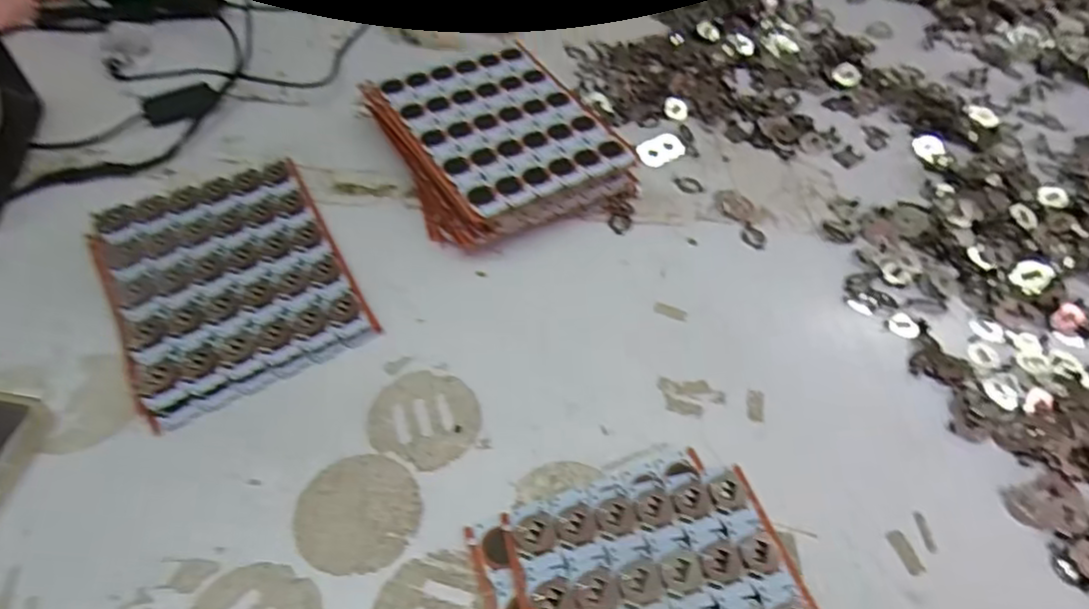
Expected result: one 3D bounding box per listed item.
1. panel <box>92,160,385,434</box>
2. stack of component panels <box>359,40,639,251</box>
[{"bbox_3d":[-0.176,-0.016,0.359,0.115,0.012,0.150,-24,57,-22],"label":"panel"},{"bbox_3d":[-0.032,-0.104,0.419,0.124,0.041,0.144,-24,57,-22],"label":"stack of component panels"}]

